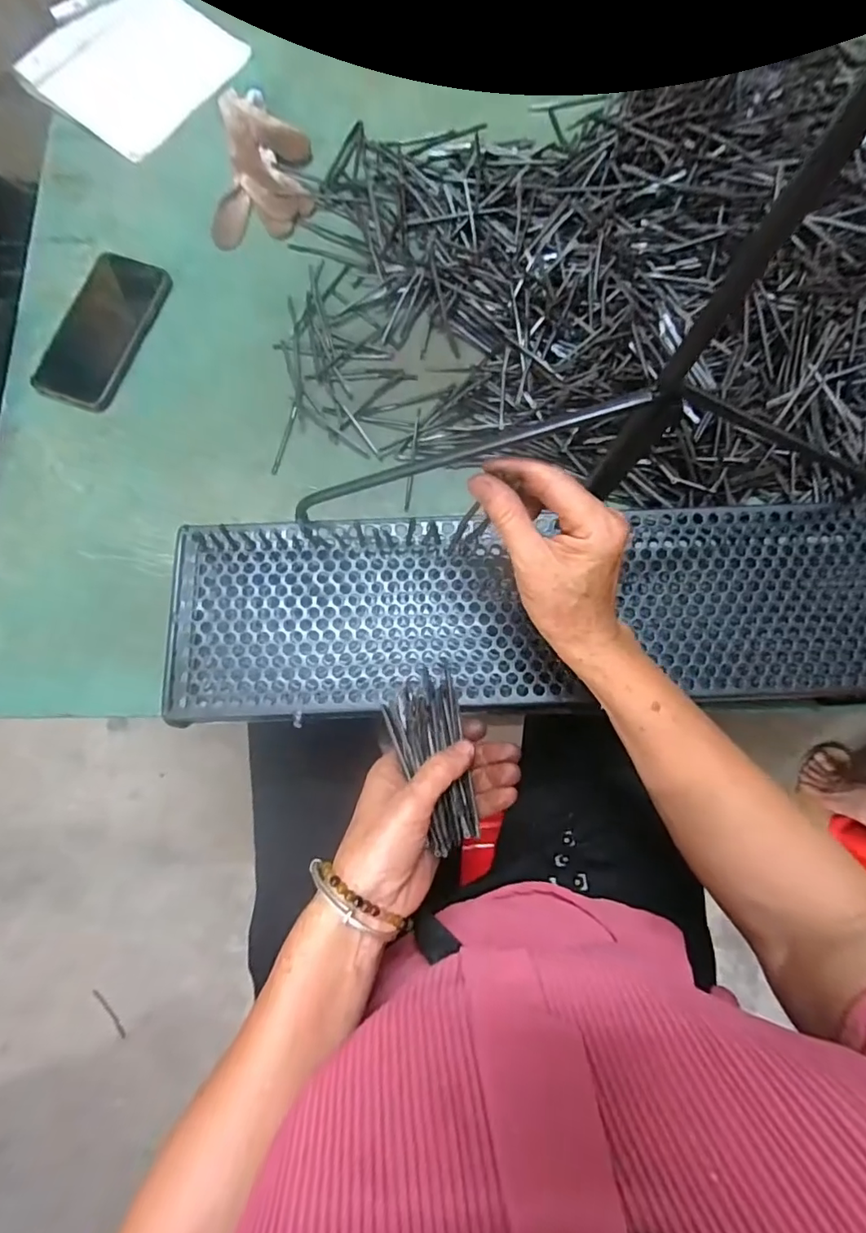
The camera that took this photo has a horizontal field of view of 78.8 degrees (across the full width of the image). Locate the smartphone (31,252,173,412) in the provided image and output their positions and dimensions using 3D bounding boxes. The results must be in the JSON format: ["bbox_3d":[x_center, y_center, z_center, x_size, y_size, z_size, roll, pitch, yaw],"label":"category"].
[{"bbox_3d":[-0.326,-0.284,0.522,0.079,0.008,0.166,17,79,4],"label":"smartphone"}]

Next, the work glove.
[{"bbox_3d":[-0.179,-0.472,0.552,0.098,0.030,0.161,2,78,0],"label":"work glove"}]

